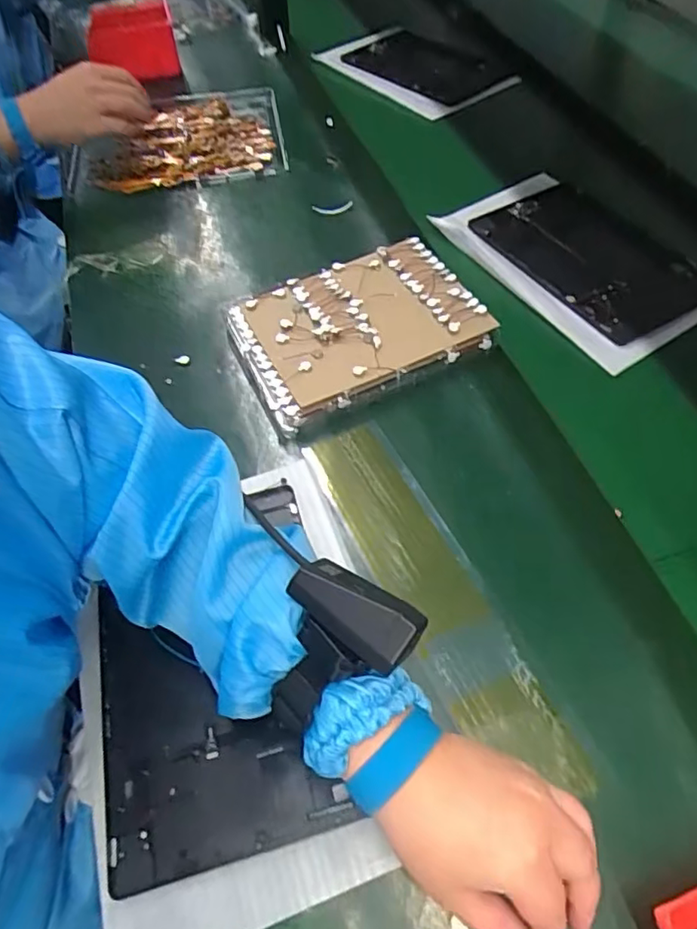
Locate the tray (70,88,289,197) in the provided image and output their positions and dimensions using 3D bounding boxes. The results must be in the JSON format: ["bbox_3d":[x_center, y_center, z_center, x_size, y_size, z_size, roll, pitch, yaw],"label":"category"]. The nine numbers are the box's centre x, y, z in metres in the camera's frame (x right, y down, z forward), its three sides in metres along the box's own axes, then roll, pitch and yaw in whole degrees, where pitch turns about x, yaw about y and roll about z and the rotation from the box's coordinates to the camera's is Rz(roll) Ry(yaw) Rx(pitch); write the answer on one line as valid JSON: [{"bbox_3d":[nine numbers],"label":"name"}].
[{"bbox_3d":[-0.230,-0.440,0.796,0.273,0.029,0.231,-10,54,-3],"label":"tray"}]

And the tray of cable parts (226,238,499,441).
[{"bbox_3d":[0.007,-0.129,0.558,0.219,0.037,0.166,-22,56,-12],"label":"tray of cable parts"}]

